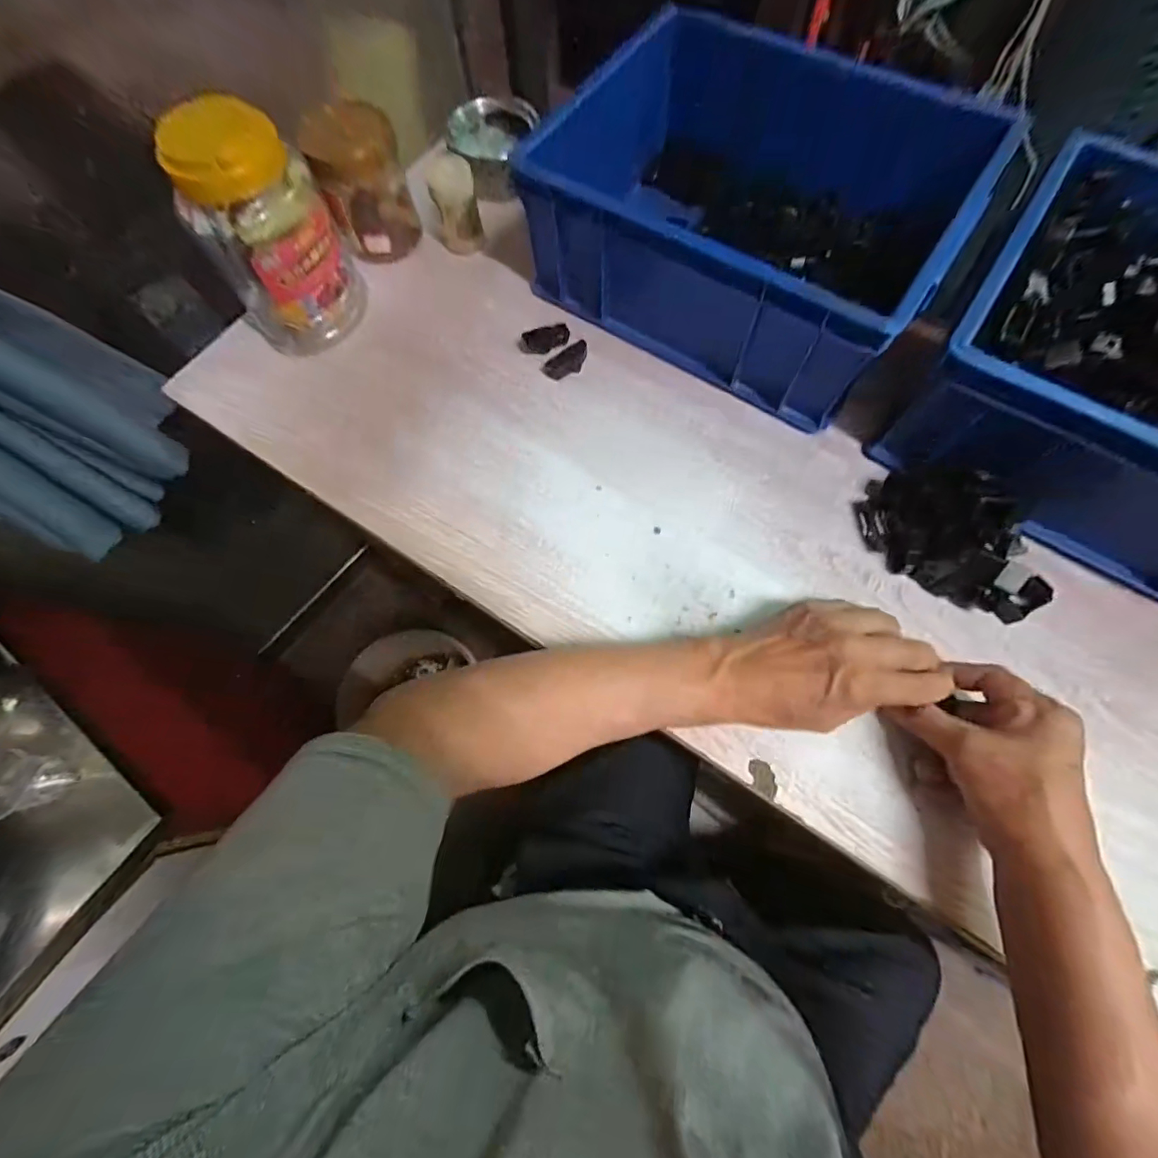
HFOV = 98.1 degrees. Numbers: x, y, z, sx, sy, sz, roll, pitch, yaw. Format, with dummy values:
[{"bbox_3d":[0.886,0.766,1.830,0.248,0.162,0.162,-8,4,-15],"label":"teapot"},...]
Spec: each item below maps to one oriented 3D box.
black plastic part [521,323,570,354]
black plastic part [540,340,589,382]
[{"bbox_3d":[-0.034,-0.238,0.501,0.048,0.015,0.021,-16,71,-3],"label":"black plastic part"},{"bbox_3d":[-0.011,-0.215,0.495,0.047,0.012,0.027,-34,73,-9],"label":"black plastic part"}]

